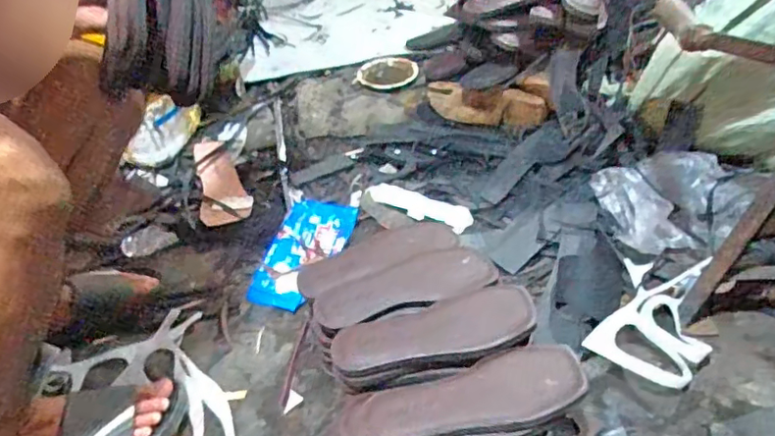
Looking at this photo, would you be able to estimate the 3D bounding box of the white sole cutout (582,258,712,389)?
[{"bbox_3d":[0.360,0.134,0.758,0.133,0.037,0.190,21,46,28],"label":"white sole cutout"}]

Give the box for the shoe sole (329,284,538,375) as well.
[{"bbox_3d":[0.054,0.127,0.659,0.229,0.033,0.076,-8,40,-4],"label":"shoe sole"}]

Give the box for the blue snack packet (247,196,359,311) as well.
[{"bbox_3d":[-0.143,0.056,0.944,0.123,0.029,0.226,9,42,17],"label":"blue snack packet"}]

